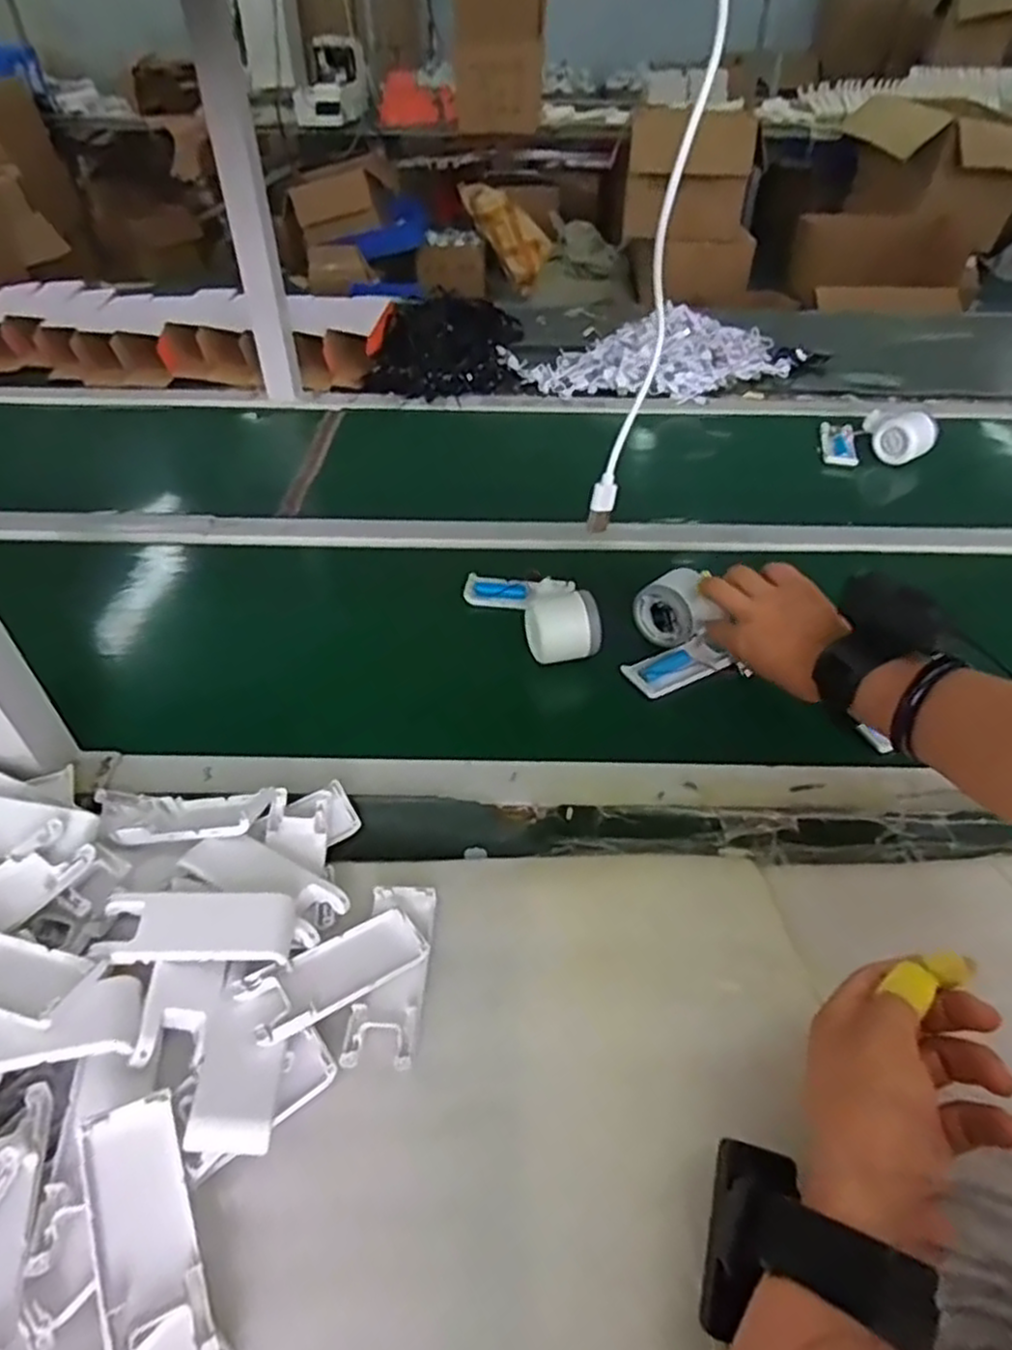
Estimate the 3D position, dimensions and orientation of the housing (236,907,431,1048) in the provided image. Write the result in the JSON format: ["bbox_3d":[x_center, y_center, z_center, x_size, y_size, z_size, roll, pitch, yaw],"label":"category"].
[{"bbox_3d":[-0.095,0.165,0.410,0.102,0.008,0.040,-16,44,-38],"label":"housing"}]

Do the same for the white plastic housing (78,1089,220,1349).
[{"bbox_3d":[-0.157,0.241,0.315,0.039,0.021,0.099,-17,61,-18],"label":"white plastic housing"}]

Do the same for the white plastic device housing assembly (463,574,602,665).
[{"bbox_3d":[0.019,-0.071,0.665,0.059,0.049,0.160,-25,45,-23],"label":"white plastic device housing assembly"}]

